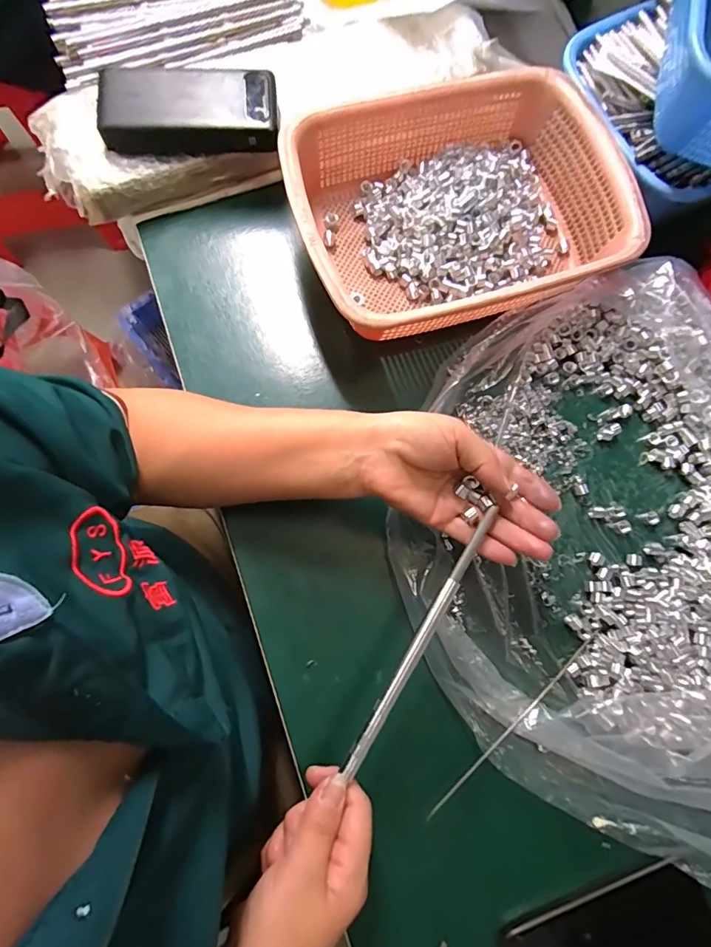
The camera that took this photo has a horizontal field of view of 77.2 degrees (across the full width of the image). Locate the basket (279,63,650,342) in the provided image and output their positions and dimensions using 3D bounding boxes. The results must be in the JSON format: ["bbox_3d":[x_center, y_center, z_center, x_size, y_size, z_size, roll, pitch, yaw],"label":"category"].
[{"bbox_3d":[0.095,-0.240,0.403,0.288,0.071,0.211,-19,81,-4],"label":"basket"}]

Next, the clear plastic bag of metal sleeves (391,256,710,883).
[{"bbox_3d":[0.264,0.052,0.330,0.466,0.114,0.439,34,81,5],"label":"clear plastic bag of metal sleeves"}]

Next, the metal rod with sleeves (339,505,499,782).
[{"bbox_3d":[0.048,0.117,0.316,0.009,0.006,0.207,31,83,5],"label":"metal rod with sleeves"}]

